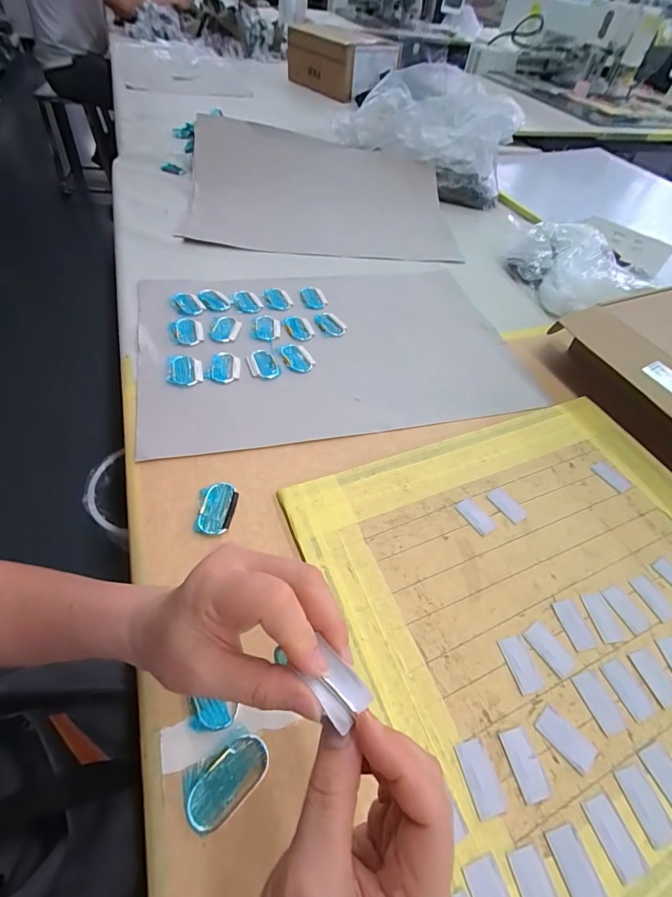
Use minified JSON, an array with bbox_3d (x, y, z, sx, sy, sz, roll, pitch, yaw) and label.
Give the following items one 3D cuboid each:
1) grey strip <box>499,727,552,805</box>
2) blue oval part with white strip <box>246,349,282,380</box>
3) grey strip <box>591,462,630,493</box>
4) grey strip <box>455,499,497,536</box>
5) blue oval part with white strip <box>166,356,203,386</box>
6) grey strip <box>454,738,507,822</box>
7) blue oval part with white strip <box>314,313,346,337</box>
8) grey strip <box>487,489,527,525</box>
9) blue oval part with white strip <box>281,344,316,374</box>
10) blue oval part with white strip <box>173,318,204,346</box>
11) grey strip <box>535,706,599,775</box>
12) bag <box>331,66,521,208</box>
[{"bbox_3d":[0.141,0.234,0.294,0.023,0.004,0.042,-9,55,-12],"label":"grey strip"},{"bbox_3d":[-0.101,-0.117,0.544,0.039,0.005,0.057,-15,55,-17],"label":"blue oval part with white strip"},{"bbox_3d":[0.328,0.033,0.468,0.025,0.004,0.041,-26,60,-22],"label":"grey strip"},{"bbox_3d":[0.149,0.071,0.419,0.023,0.004,0.042,-27,60,-23],"label":"grey strip"},{"bbox_3d":[-0.196,-0.103,0.514,0.041,0.008,0.057,-6,53,-11],"label":"blue oval part with white strip"},{"bbox_3d":[0.106,0.238,0.286,0.024,0.004,0.043,-9,55,-12],"label":"grey strip"},{"bbox_3d":[-0.009,-0.197,0.623,0.037,0.004,0.059,-26,59,-24],"label":"blue oval part with white strip"},{"bbox_3d":[0.188,0.062,0.433,0.022,0.004,0.042,-28,60,-23],"label":"grey strip"},{"bbox_3d":[-0.055,-0.128,0.561,0.038,0.004,0.058,-21,57,-22],"label":"blue oval part with white strip"},{"bbox_3d":[-0.211,-0.168,0.566,0.038,0.007,0.057,-11,54,-15],"label":"blue oval part with white strip"},{"bbox_3d":[0.177,0.223,0.303,0.043,0.004,0.022,39,59,22],"label":"grey strip"},{"bbox_3d":[0.239,-0.763,0.956,0.401,0.157,0.304,37,57,21],"label":"bag"}]

